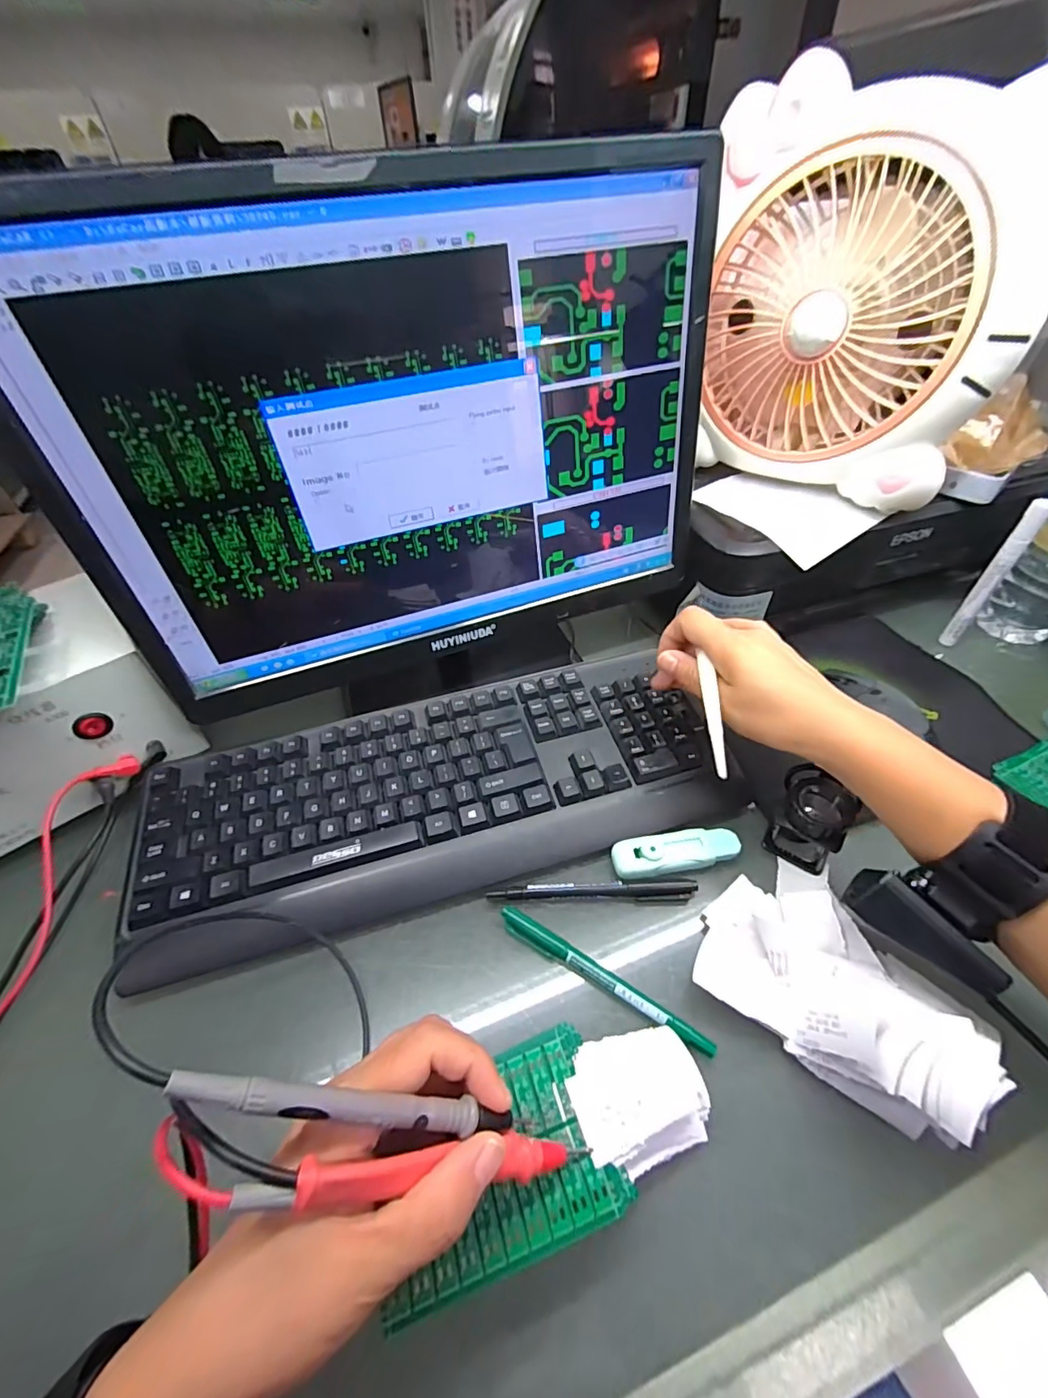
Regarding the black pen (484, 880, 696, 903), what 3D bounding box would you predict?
[{"bbox_3d":[0.046,0.130,0.339,0.138,0.011,0.013,-2,46,1],"label":"black pen"}]

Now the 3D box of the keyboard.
[{"bbox_3d":[-0.062,0.070,0.383,0.423,0.040,0.158,-13,47,-10],"label":"keyboard"}]

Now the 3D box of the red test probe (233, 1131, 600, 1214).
[{"bbox_3d":[-0.032,0.179,0.191,0.141,0.012,0.014,19,39,-27],"label":"red test probe"}]

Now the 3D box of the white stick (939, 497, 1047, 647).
[{"bbox_3d":[0.422,-0.109,0.454,0.017,0.140,0.012,31,55,29],"label":"white stick"}]

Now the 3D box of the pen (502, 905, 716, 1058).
[{"bbox_3d":[0.045,0.168,0.302,0.137,0.011,0.012,24,52,24],"label":"pen"}]

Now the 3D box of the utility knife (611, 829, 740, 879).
[{"bbox_3d":[0.106,0.106,0.349,0.088,0.006,0.028,-9,67,-5],"label":"utility knife"}]

